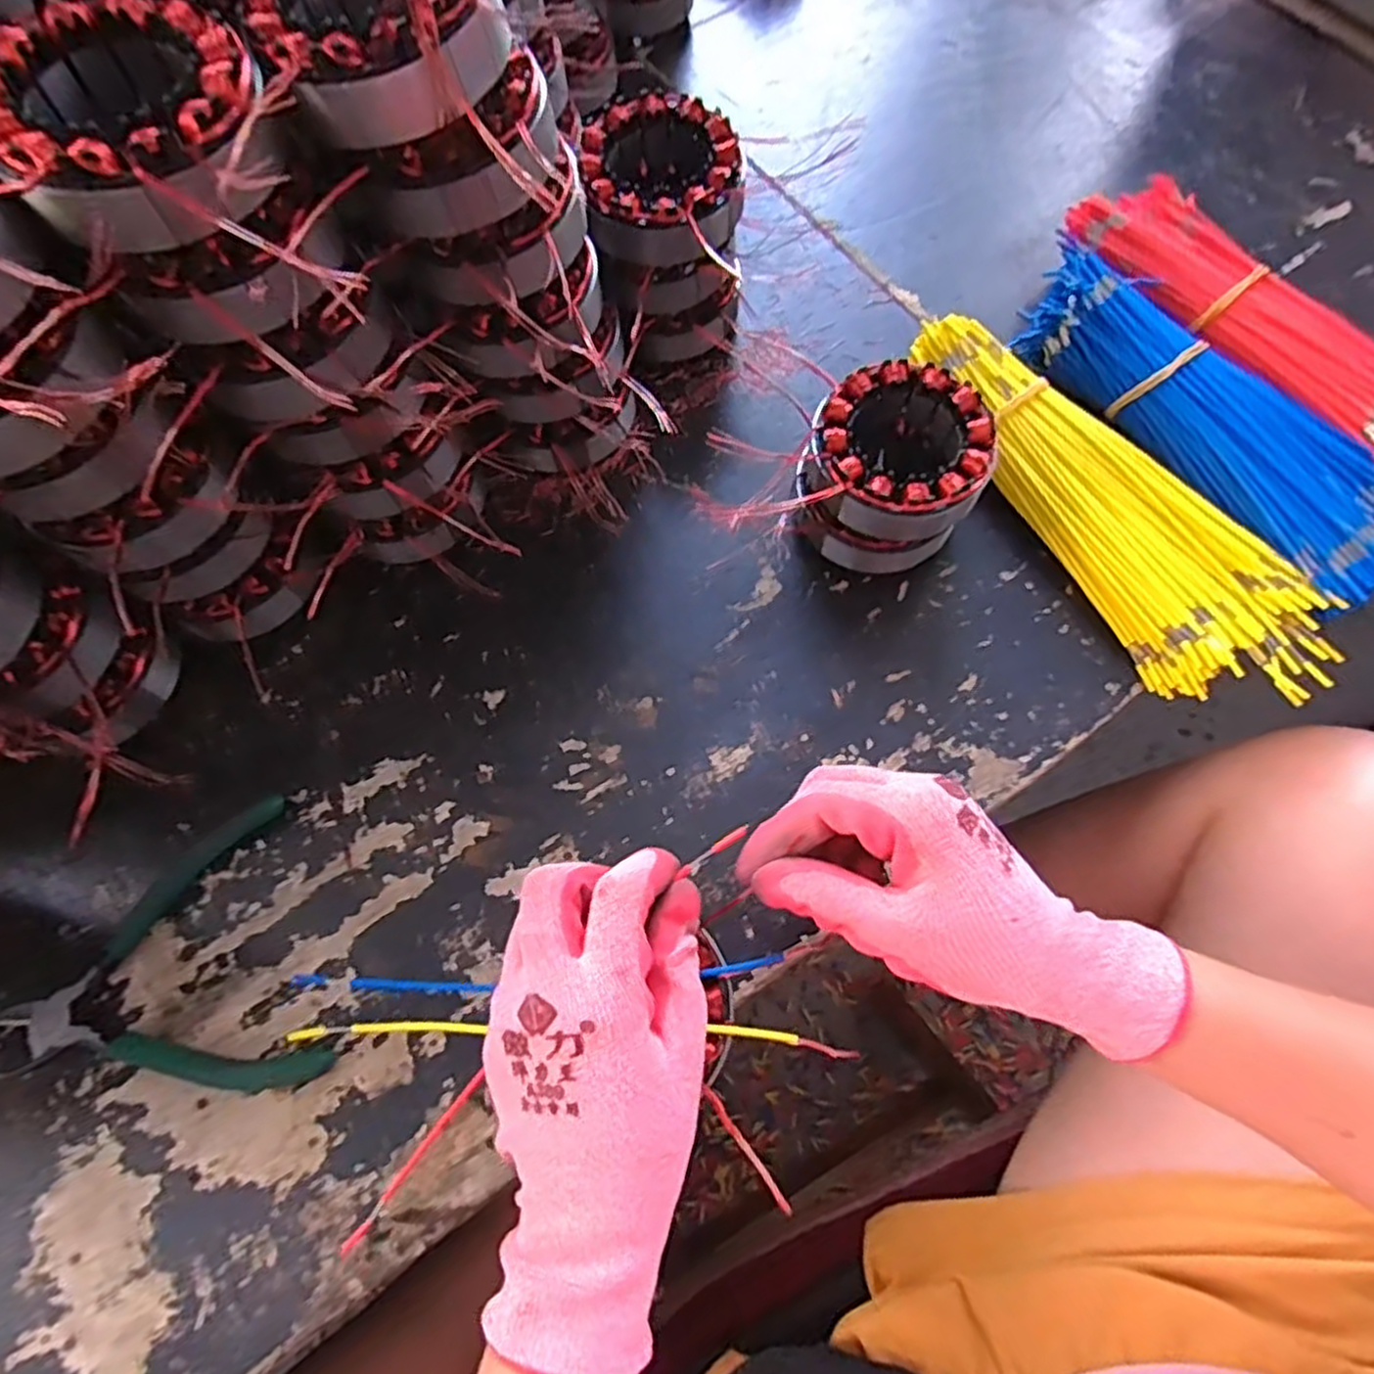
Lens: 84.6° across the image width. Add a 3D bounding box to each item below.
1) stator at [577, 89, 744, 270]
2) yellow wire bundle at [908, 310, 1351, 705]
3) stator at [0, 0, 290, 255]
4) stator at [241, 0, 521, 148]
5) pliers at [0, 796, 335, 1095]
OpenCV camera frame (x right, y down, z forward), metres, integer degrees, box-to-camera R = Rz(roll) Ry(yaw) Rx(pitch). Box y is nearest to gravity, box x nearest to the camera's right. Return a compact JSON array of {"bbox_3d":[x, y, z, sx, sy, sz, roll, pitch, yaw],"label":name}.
[{"bbox_3d":[-0.012,-0.263,0.398,0.085,0.038,0.083,0,70,0],"label":"stator"},{"bbox_3d":[0.229,-0.101,0.414,0.084,0.041,0.271,-31,73,-11],"label":"yellow wire bundle"},{"bbox_3d":[-0.181,-0.184,0.250,0.084,0.033,0.083,0,70,0],"label":"stator"},{"bbox_3d":[-0.107,-0.237,0.266,0.082,0.032,0.087,0,70,0],"label":"stator"},{"bbox_3d":[-0.244,0.135,0.350,0.133,0.011,0.132,-20,71,-8],"label":"pliers"}]

